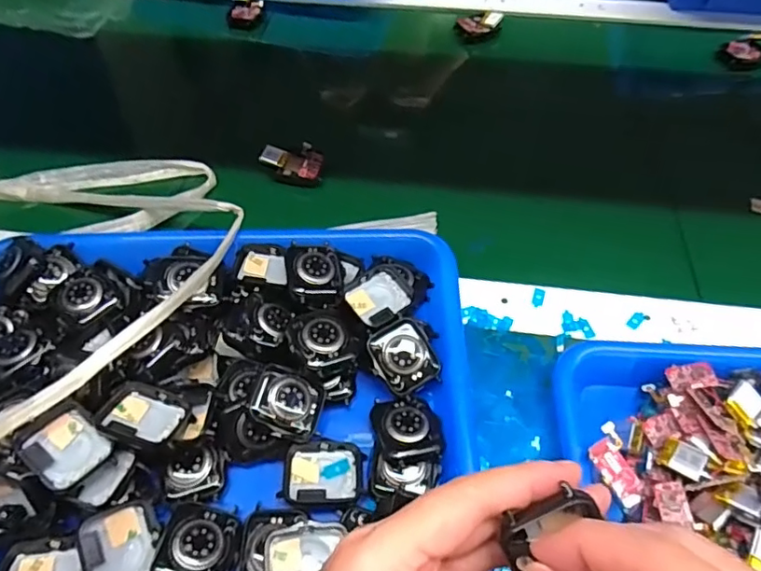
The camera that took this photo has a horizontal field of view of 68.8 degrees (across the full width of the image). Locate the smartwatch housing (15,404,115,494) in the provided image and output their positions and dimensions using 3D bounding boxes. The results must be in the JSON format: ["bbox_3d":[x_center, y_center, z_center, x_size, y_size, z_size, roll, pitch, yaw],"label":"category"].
[{"bbox_3d":[-0.167,0.089,0.299,0.038,0.022,0.034,32,60,21],"label":"smartwatch housing"}]

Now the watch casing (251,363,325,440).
[{"bbox_3d":[-0.052,0.067,0.319,0.040,0.011,0.037,25,57,-17],"label":"watch casing"}]

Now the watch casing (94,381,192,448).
[{"bbox_3d":[-0.130,0.071,0.310,0.043,0.011,0.035,16,33,7],"label":"watch casing"}]

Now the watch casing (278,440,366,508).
[{"bbox_3d":[-0.031,0.108,0.317,0.043,0.018,0.035,1,54,1],"label":"watch casing"}]

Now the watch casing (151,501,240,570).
[{"bbox_3d":[-0.093,0.135,0.286,0.036,0.013,0.042,17,50,-10],"label":"watch casing"}]

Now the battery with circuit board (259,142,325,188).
[{"bbox_3d":[-0.075,-0.106,0.480,0.051,0.021,0.031,10,54,7],"label":"battery with circuit board"}]

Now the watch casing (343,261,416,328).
[{"bbox_3d":[0.001,0.006,0.362,0.036,0.007,0.046,36,62,24],"label":"watch casing"}]

